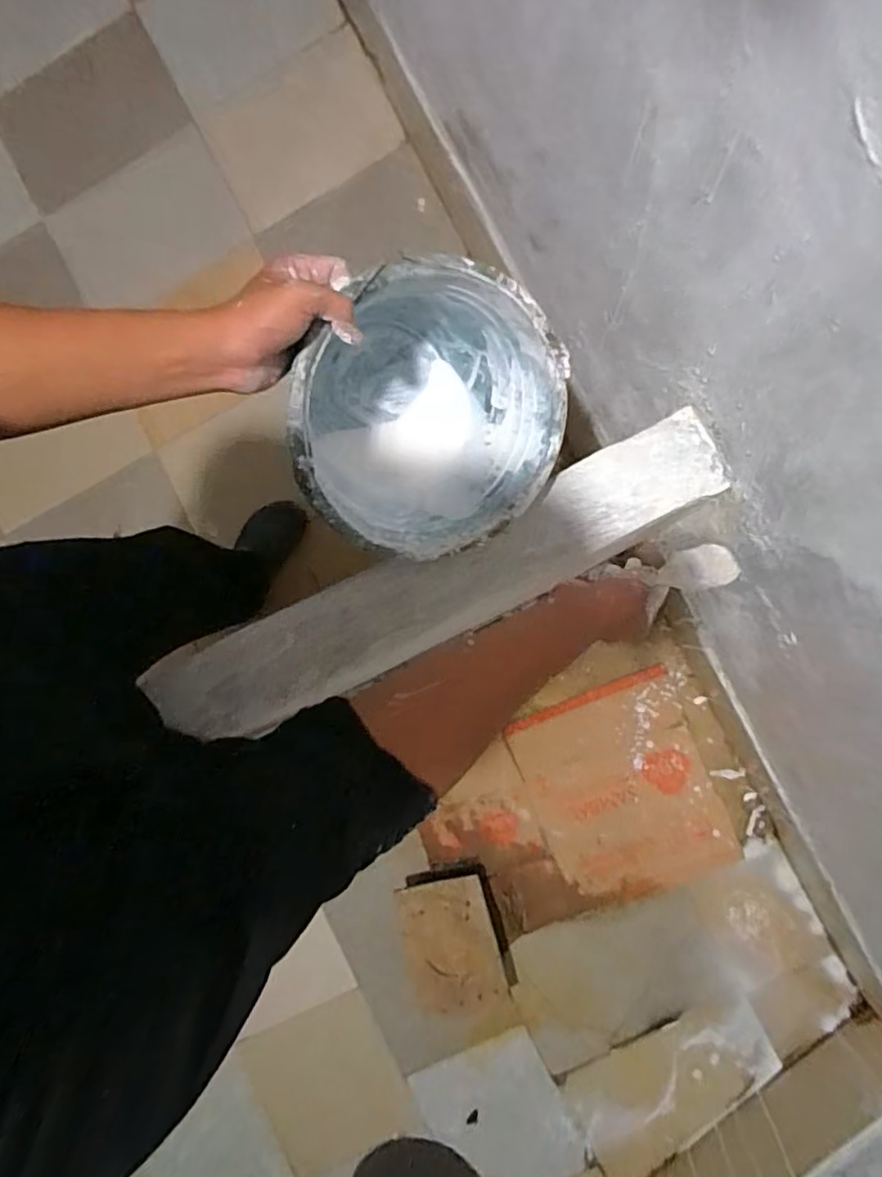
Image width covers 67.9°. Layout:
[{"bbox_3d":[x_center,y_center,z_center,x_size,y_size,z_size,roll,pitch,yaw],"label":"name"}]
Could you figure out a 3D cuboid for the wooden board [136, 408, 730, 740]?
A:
[{"bbox_3d":[-0.014,0.001,0.716,0.653,0.024,0.118,-26,80,6],"label":"wooden board"}]

